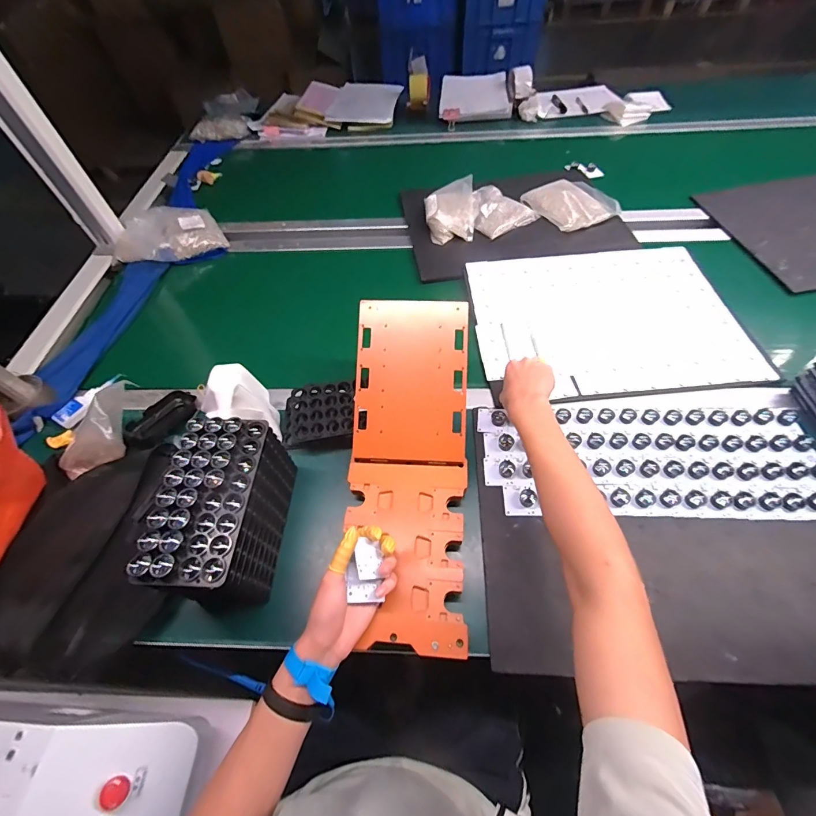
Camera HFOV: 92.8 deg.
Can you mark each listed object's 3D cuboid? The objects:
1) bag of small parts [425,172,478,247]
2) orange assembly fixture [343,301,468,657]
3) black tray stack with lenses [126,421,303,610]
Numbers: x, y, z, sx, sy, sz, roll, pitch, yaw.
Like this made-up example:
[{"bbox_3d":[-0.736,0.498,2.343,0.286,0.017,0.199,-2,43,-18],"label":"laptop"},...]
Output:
[{"bbox_3d":[0.100,-0.461,0.910,0.114,0.059,0.181,1,57,3],"label":"bag of small parts"},{"bbox_3d":[0.004,0.069,0.535,0.174,0.068,0.460,-2,74,1],"label":"orange assembly fixture"},{"bbox_3d":[-0.226,0.134,0.496,0.096,0.156,0.190,0,57,2],"label":"black tray stack with lenses"}]

